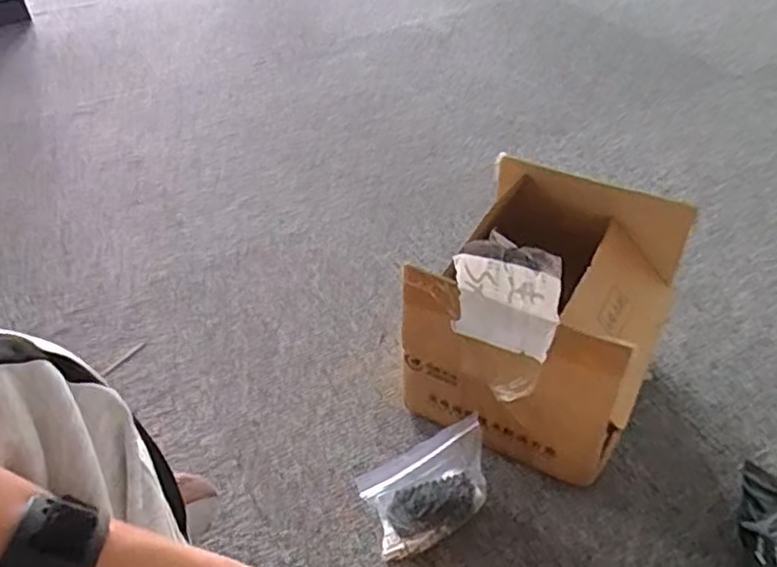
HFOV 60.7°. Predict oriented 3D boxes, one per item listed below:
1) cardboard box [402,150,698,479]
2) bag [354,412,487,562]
[{"bbox_3d":[0.137,0.032,0.583,0.172,0.178,0.199,22,47,23],"label":"cardboard box"},{"bbox_3d":[0.032,0.160,0.514,0.104,0.077,0.048,-18,45,-18],"label":"bag"}]

